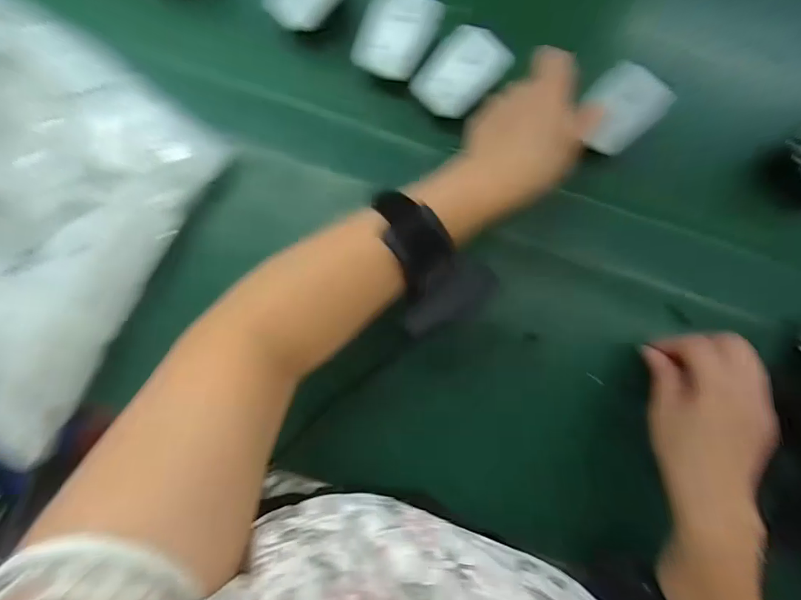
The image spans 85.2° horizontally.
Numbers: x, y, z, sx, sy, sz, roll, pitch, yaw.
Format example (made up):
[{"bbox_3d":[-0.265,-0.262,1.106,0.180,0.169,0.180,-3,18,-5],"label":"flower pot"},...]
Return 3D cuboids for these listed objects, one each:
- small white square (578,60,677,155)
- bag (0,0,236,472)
[{"bbox_3d":[0.177,-0.156,0.355,0.057,0.010,0.063,48,112,13],"label":"small white square"},{"bbox_3d":[-0.320,-0.076,0.322,0.281,0.047,0.299,34,81,-10],"label":"bag"}]

